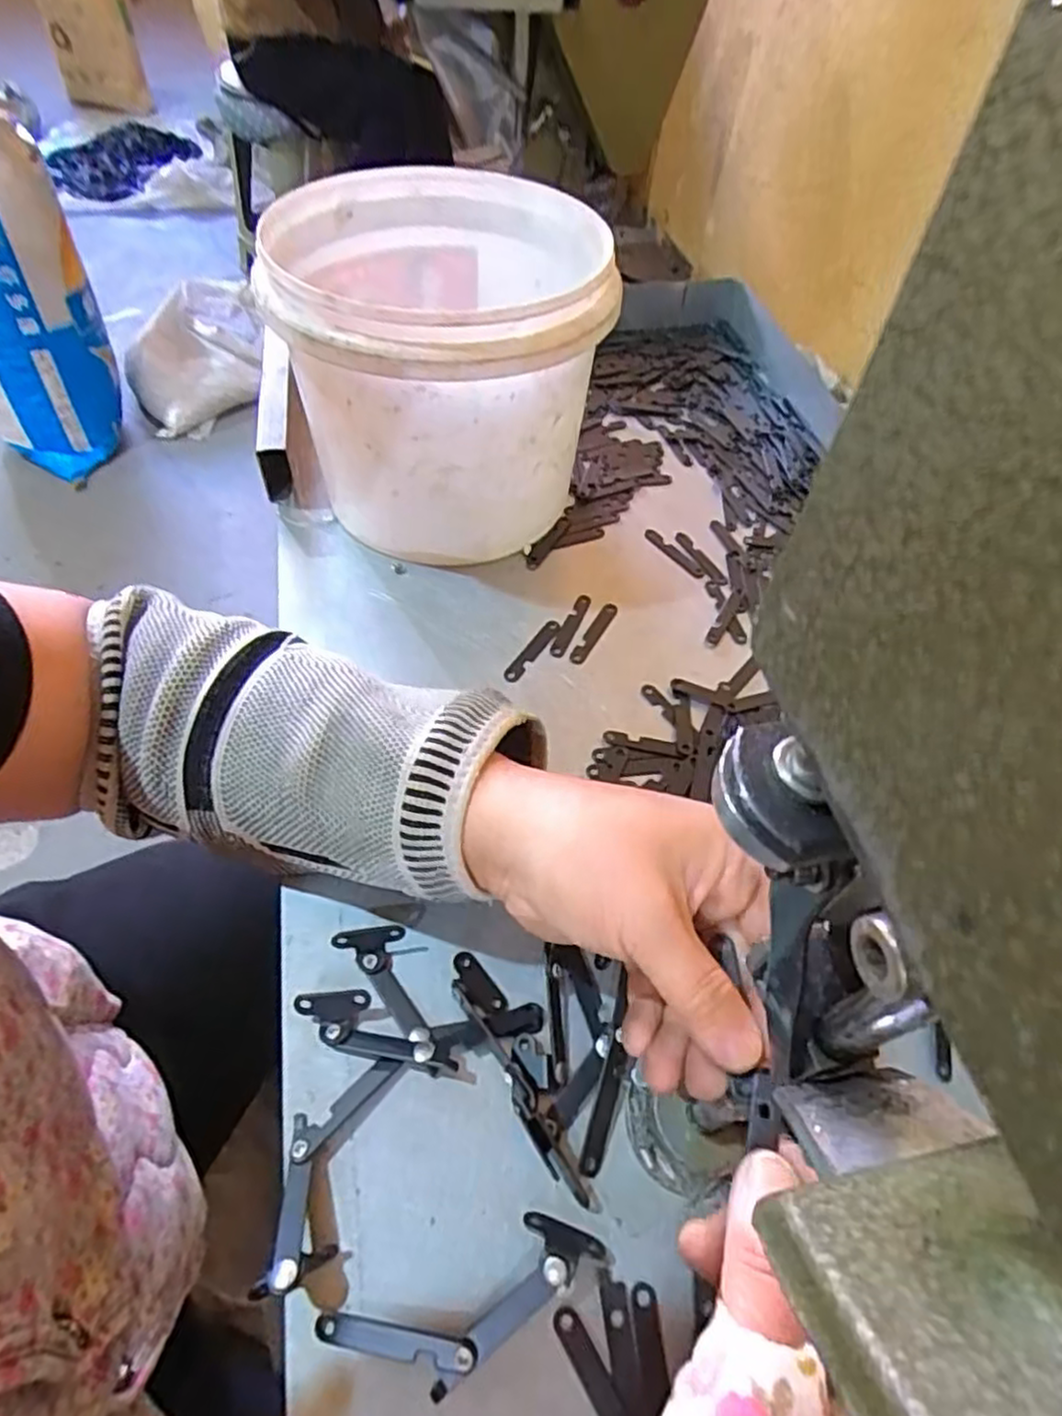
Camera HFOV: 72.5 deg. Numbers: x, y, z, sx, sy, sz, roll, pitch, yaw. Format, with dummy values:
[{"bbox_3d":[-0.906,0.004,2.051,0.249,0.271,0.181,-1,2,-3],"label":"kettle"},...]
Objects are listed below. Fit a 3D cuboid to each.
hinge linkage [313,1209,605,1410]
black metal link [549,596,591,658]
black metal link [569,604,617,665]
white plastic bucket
[{"bbox_3d":[-0.020,0.195,0.235,0.093,0.012,0.032,-17,56,-15],"label":"hinge linkage"},{"bbox_3d":[0.024,-0.049,0.427,0.011,0.004,0.051,20,55,11],"label":"black metal link"},{"bbox_3d":[0.038,-0.045,0.424,0.010,0.004,0.051,25,56,15],"label":"black metal link"},{"bbox_3d":[-0.049,-0.199,0.438,0.180,0.155,0.191,0,53,-3],"label":"white plastic bucket"}]

